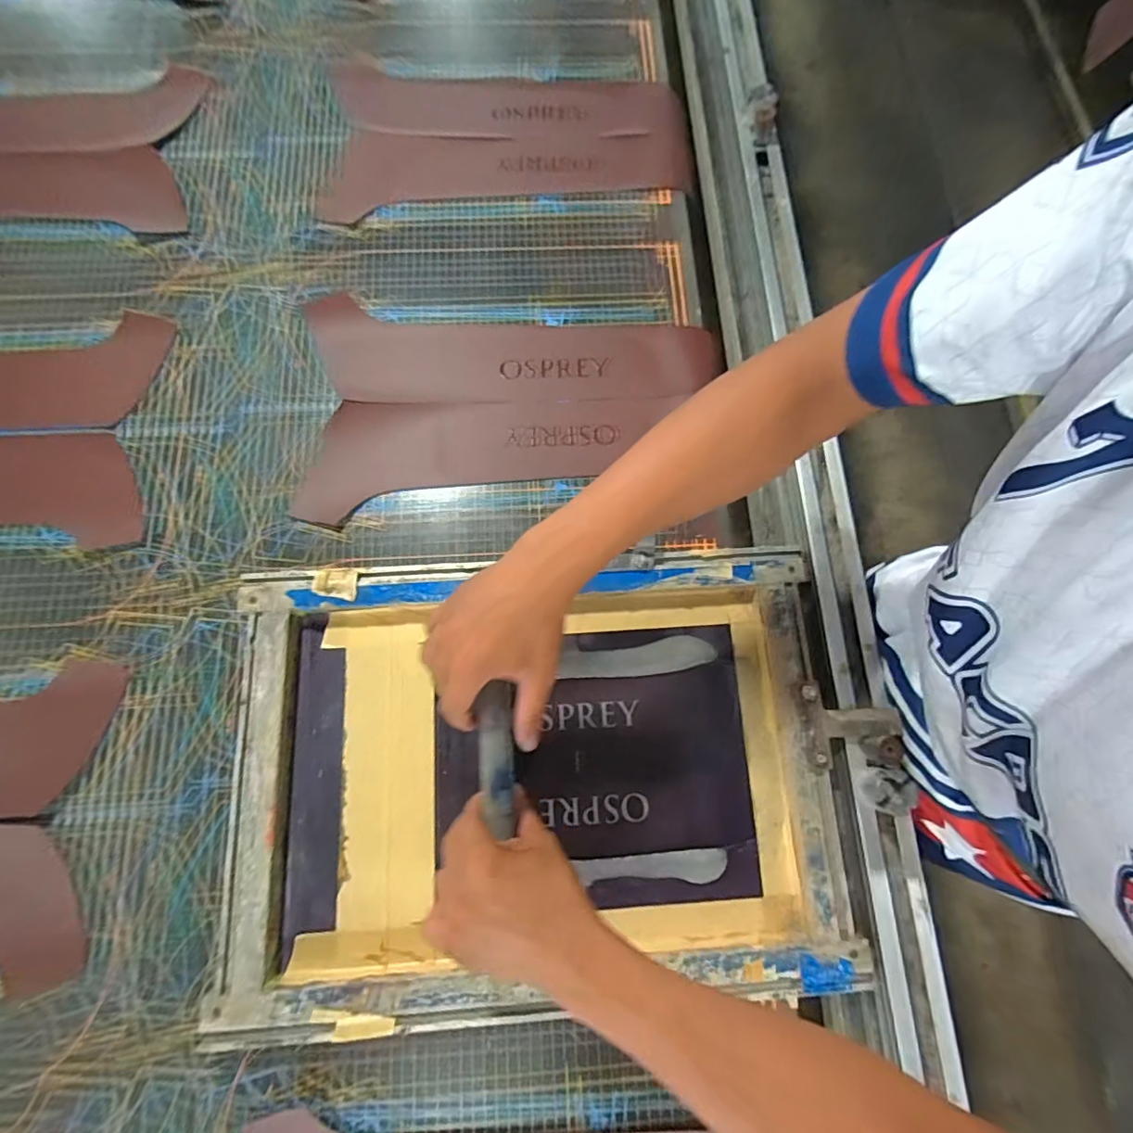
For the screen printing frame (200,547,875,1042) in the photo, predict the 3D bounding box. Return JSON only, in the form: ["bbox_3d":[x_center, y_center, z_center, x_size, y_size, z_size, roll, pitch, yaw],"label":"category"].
[{"bbox_3d":[-0.030,0.183,0.483,0.557,0.031,0.379,-3,77,-1],"label":"screen printing frame"}]

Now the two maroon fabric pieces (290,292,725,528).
[{"bbox_3d":[-0.060,-0.191,0.586,0.448,0.013,0.245,-3,80,-4],"label":"two maroon fabric pieces"}]

